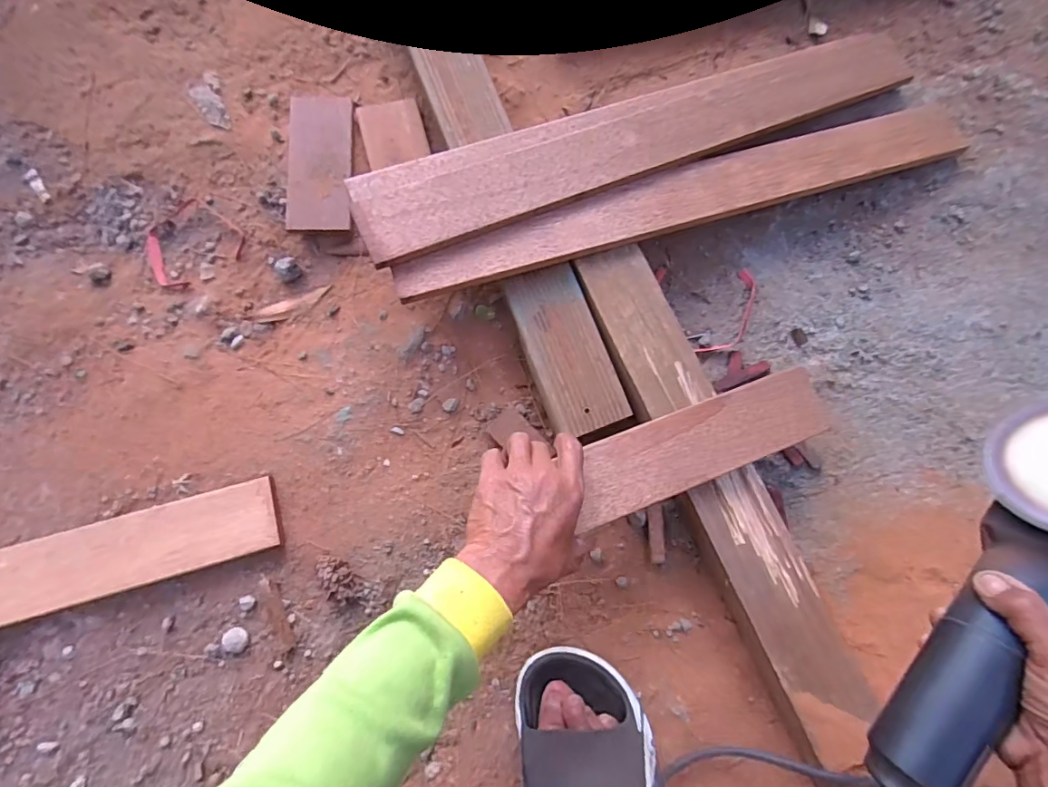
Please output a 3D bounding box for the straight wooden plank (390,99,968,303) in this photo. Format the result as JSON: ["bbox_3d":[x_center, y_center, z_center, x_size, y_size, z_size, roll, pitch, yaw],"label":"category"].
[{"bbox_3d":[0.186,-0.201,0.506,0.631,0.013,0.071,-20,73,-11],"label":"straight wooden plank"}]

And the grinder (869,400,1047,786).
[{"bbox_3d":[0.297,0.144,0.320,0.077,0.092,0.323,35,86,6],"label":"grinder"}]

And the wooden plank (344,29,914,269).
[{"bbox_3d":[0.141,-0.272,0.517,0.631,0.016,0.096,-23,74,-13],"label":"wooden plank"}]

